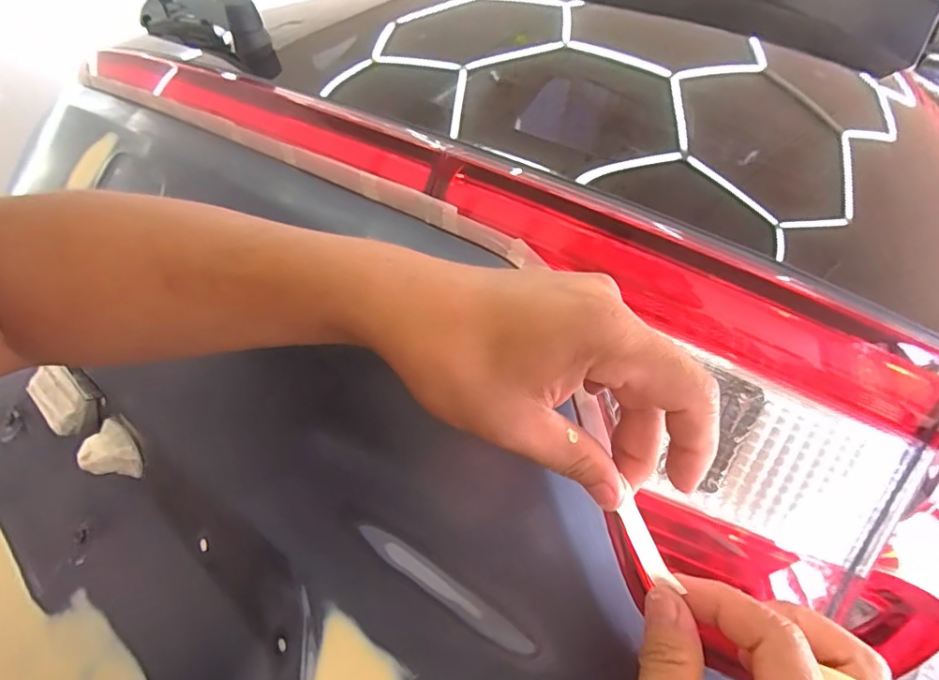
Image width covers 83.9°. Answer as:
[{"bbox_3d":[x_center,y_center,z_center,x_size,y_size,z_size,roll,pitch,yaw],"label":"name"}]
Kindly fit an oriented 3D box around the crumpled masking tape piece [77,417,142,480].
[{"bbox_3d":[-0.301,0.094,0.433,0.062,0.022,0.037,29,35,33],"label":"crumpled masking tape piece"}]

